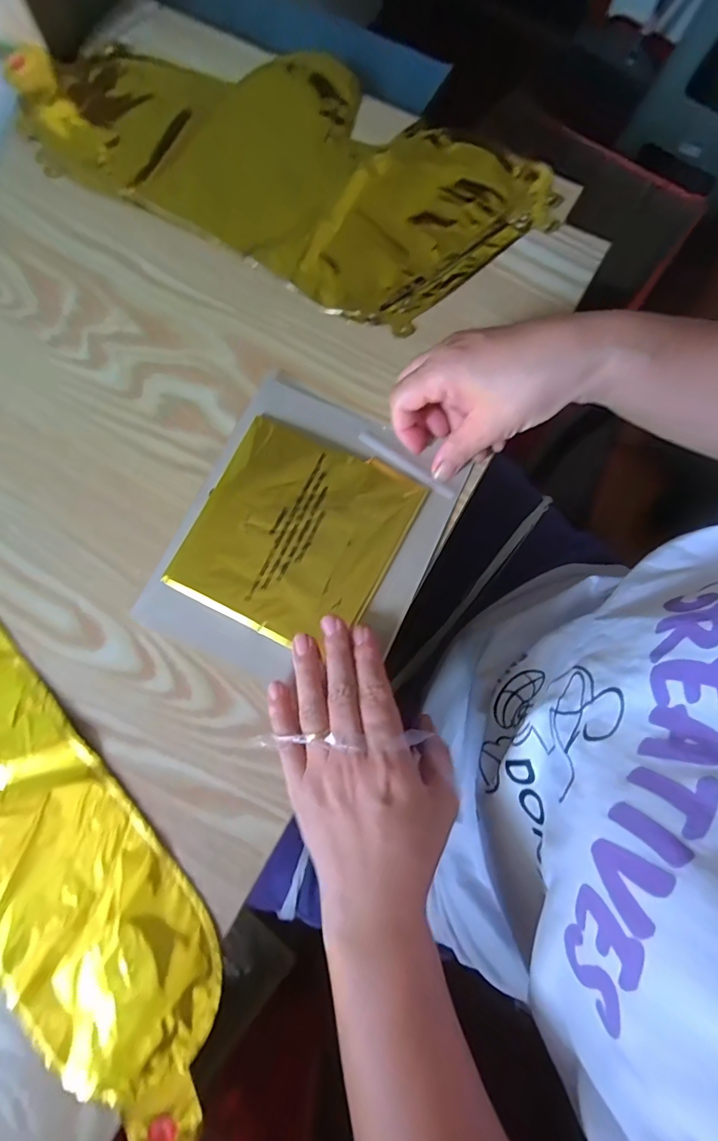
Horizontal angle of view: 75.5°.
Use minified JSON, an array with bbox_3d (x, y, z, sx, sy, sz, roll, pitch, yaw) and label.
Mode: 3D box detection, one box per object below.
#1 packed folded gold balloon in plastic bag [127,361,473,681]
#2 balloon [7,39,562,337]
[{"bbox_3d":[-0.034,-0.025,0.318,0.161,0.009,0.196,25,78,5],"label":"packed folded gold balloon in plastic bag"},{"bbox_3d":[-0.071,-0.348,0.385,0.426,0.011,0.203,31,79,7],"label":"balloon"}]

